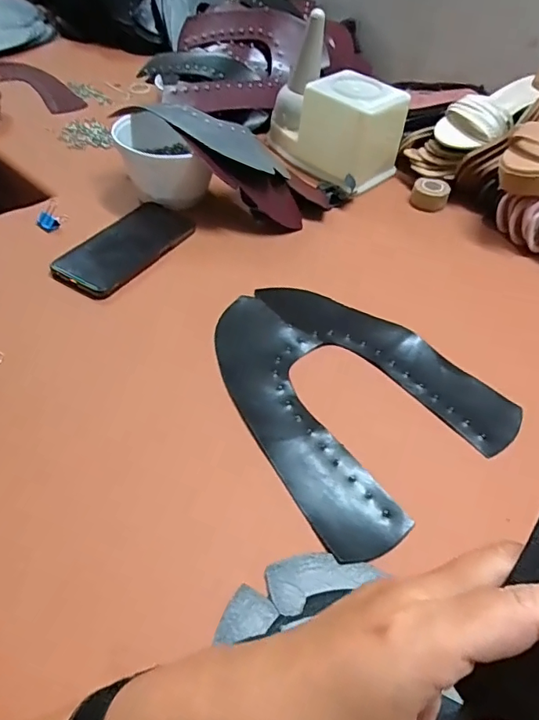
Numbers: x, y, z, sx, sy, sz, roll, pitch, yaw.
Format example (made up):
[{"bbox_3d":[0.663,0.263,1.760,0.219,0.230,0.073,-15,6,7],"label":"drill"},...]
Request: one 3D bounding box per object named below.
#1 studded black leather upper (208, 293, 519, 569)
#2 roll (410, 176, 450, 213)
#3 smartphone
[{"bbox_3d":[0.066,0.021,0.482,0.230,0.021,0.274,-28,56,-28],"label":"studded black leather upper"},{"bbox_3d":[0.230,-0.237,0.729,0.049,0.032,0.049,3,48,-3],"label":"roll"},{"bbox_3d":[-0.166,-0.133,0.604,0.091,0.017,0.177,24,50,15],"label":"smartphone"}]

